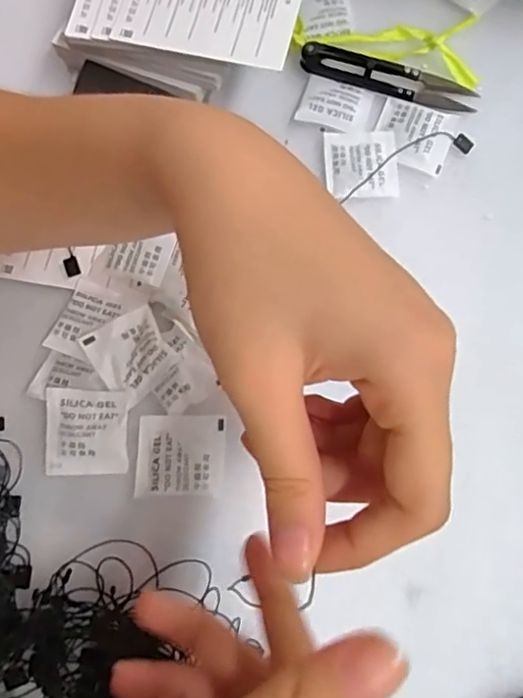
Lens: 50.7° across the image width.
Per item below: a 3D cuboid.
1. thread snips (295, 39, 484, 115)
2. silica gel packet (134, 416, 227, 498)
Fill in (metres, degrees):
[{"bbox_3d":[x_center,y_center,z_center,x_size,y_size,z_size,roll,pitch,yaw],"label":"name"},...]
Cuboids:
[{"bbox_3d":[0.075,-0.161,0.327,0.104,0.007,0.023,17,75,5],"label":"thread snips"},{"bbox_3d":[-0.040,0.052,0.269,0.042,0.004,0.038,1,75,0],"label":"silica gel packet"}]

